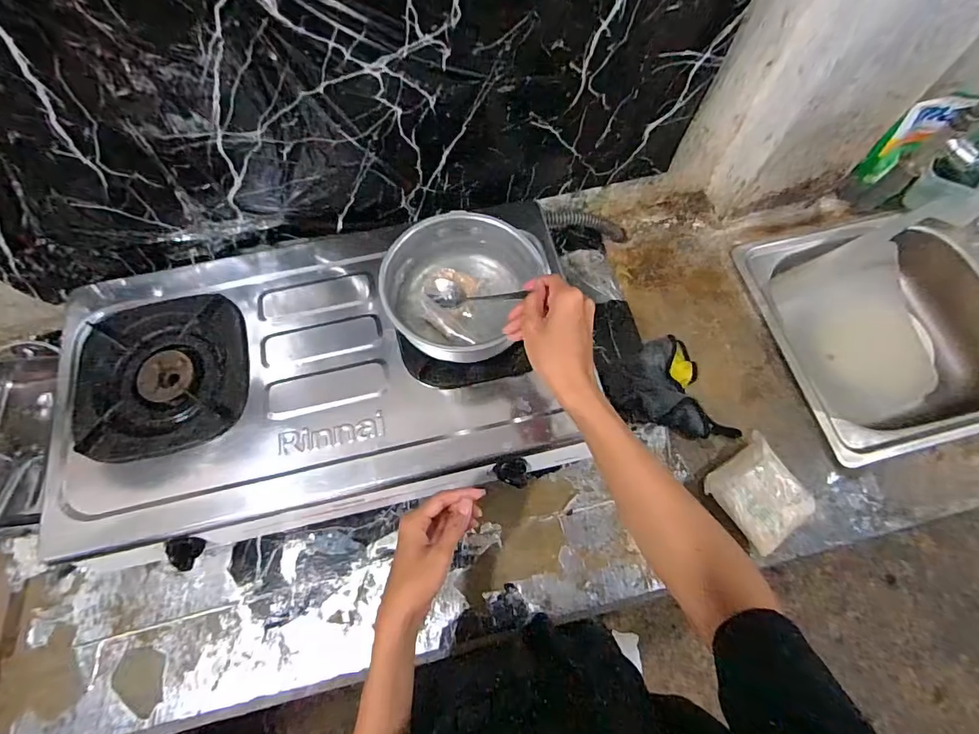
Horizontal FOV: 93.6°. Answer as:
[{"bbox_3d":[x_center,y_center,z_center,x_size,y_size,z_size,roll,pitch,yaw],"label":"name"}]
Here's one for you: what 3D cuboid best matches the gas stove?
[{"bbox_3d":[-0.222,0.002,0.648,0.664,0.128,0.404,-12,70,-4],"label":"gas stove"}]

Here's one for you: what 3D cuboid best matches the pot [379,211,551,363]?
[{"bbox_3d":[-0.038,-0.102,0.591,0.168,0.086,0.184,0,69,0],"label":"pot"}]

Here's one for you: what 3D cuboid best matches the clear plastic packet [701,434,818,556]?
[{"bbox_3d":[0.367,0.173,0.628,0.111,0.043,0.112,-33,72,-11],"label":"clear plastic packet"}]

